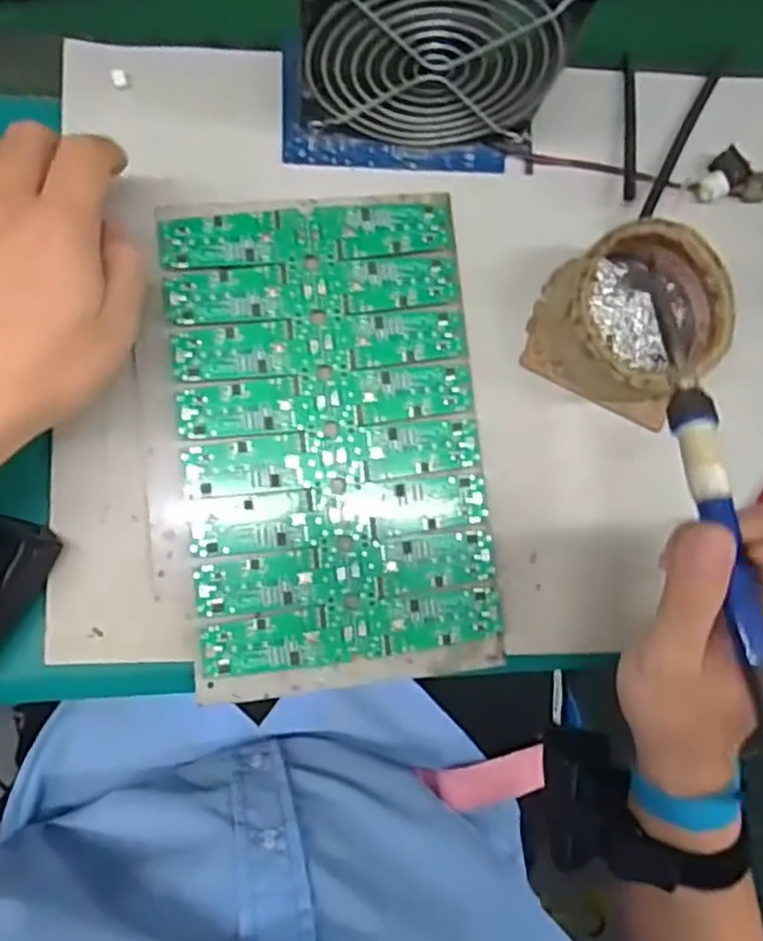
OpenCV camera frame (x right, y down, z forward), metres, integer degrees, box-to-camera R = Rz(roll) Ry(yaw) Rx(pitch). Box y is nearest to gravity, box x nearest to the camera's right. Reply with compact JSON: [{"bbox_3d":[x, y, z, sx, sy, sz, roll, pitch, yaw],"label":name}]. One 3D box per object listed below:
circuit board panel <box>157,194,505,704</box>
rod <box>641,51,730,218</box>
[{"bbox_3d":[-0.024,-0.016,0.355,0.150,0.010,0.245,-6,86,-8],"label":"circuit board panel"},{"bbox_3d":[0.174,-0.191,0.394,0.010,0.011,0.120,29,83,-4],"label":"rod"}]

